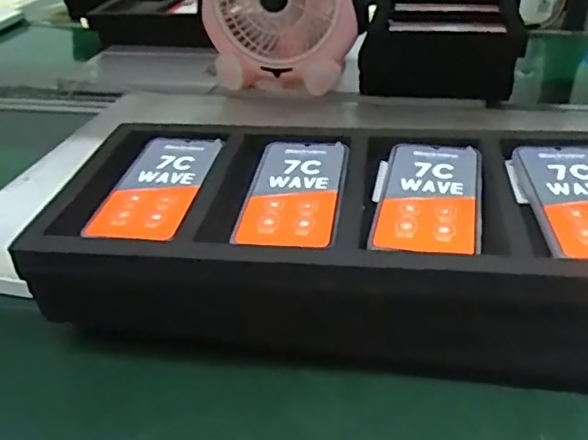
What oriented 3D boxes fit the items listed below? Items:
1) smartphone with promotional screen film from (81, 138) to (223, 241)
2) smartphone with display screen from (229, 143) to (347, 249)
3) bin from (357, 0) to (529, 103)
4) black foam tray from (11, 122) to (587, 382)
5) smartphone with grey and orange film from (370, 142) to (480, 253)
[{"bbox_3d":[-0.114,-0.031,0.517,0.070,0.007,0.171,3,34,9],"label":"smartphone with promotional screen film"},{"bbox_3d":[0.002,-0.025,0.498,0.075,0.009,0.161,3,34,9],"label":"smartphone with display screen"},{"bbox_3d":[0.257,-0.335,1.032,0.224,0.096,0.445,6,34,13],"label":"bin"},{"bbox_3d":[0.052,0.018,0.513,0.468,0.111,0.217,2,34,8],"label":"black foam tray"},{"bbox_3d":[0.107,-0.021,0.488,0.083,0.007,0.172,6,34,13],"label":"smartphone with grey and orange film"}]

